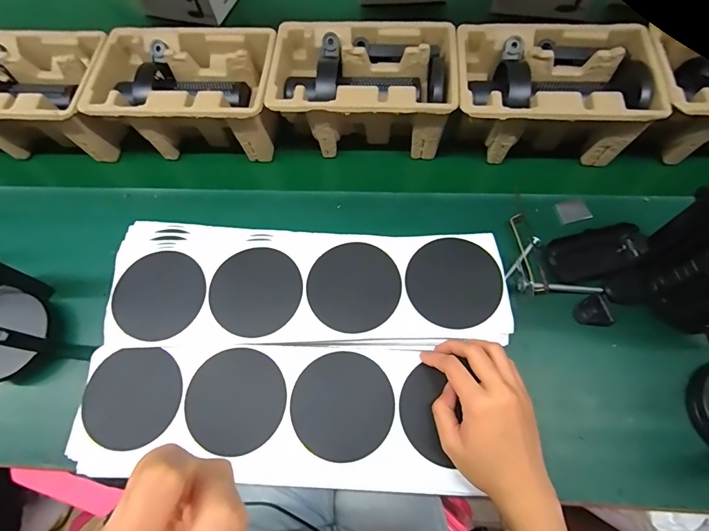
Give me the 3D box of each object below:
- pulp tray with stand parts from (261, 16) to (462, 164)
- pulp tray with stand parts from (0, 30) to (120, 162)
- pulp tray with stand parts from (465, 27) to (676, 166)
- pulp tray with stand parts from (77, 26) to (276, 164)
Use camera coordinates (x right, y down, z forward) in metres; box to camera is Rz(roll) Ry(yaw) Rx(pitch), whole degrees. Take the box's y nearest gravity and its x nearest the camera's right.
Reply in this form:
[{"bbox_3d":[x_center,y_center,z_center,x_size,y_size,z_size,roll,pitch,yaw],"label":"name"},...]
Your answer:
[{"bbox_3d":[0.011,-0.230,0.525,0.221,0.103,0.143,3,69,1],"label":"pulp tray with stand parts"},{"bbox_3d":[-0.452,-0.230,0.558,0.232,0.116,0.146,1,69,0],"label":"pulp tray with stand parts"},{"bbox_3d":[0.237,-0.219,0.508,0.227,0.104,0.152,2,69,0],"label":"pulp tray with stand parts"},{"bbox_3d":[-0.220,-0.230,0.541,0.228,0.104,0.145,4,69,1],"label":"pulp tray with stand parts"}]

